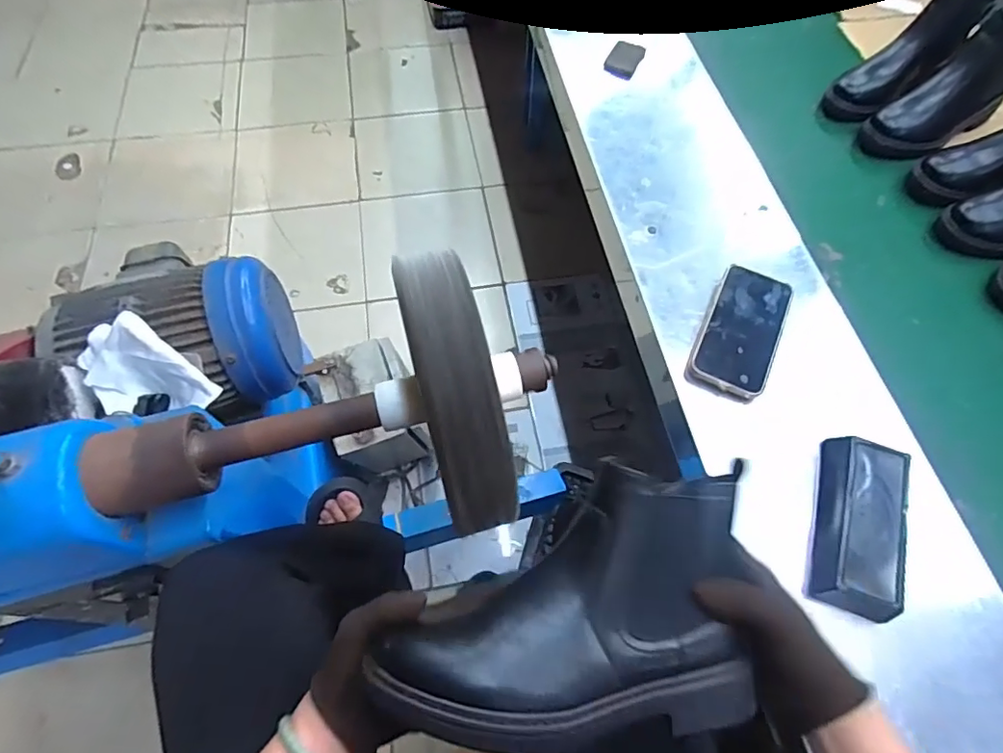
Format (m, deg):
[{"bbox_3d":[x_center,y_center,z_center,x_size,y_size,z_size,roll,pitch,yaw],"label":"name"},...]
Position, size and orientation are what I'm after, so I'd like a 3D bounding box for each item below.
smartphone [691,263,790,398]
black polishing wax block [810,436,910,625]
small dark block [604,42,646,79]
[{"bbox_3d":[0.271,-0.055,0.599,0.077,0.010,0.160,22,67,15],"label":"smartphone"},{"bbox_3d":[0.328,0.132,0.483,0.073,0.047,0.156,23,63,10],"label":"black polishing wax block"},{"bbox_3d":[0.195,-0.503,0.846,0.049,0.010,0.079,23,63,10],"label":"small dark block"}]

